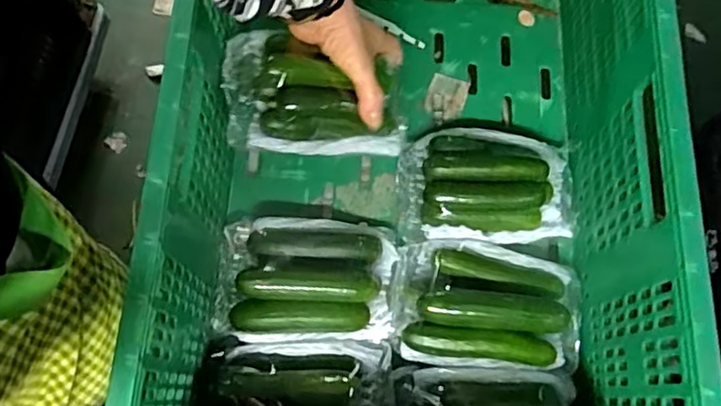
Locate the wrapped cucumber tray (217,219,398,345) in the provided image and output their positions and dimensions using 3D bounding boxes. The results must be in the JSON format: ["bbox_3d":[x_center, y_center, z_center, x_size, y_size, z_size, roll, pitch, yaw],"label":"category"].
[{"bbox_3d":[-0.052,0.071,0.587,0.168,0.063,0.118,3,73,0],"label":"wrapped cucumber tray"}]

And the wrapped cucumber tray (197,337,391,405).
[{"bbox_3d":[-0.062,0.182,0.552,0.173,0.043,0.117,1,73,0],"label":"wrapped cucumber tray"}]

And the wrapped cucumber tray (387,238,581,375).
[{"bbox_3d":[0.121,0.095,0.580,0.179,0.061,0.119,5,73,1],"label":"wrapped cucumber tray"}]

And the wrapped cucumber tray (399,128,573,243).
[{"bbox_3d":[0.130,-0.020,0.625,0.175,0.058,0.119,1,73,0],"label":"wrapped cucumber tray"}]

